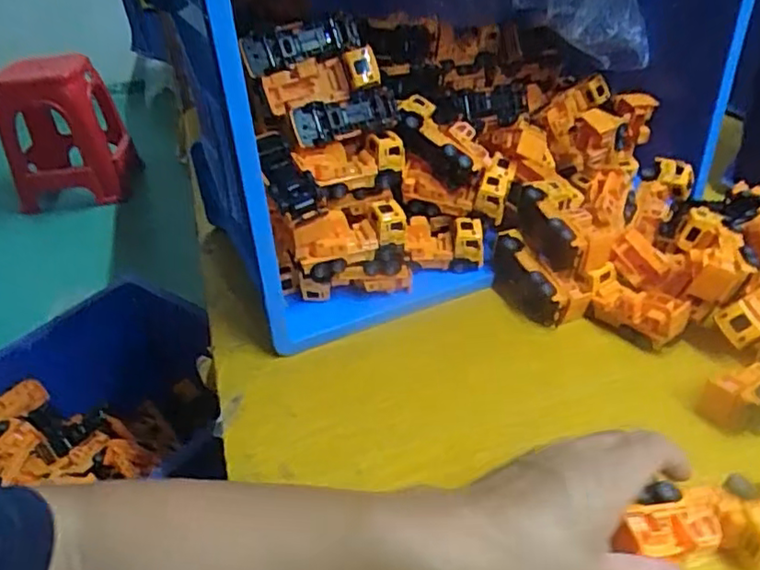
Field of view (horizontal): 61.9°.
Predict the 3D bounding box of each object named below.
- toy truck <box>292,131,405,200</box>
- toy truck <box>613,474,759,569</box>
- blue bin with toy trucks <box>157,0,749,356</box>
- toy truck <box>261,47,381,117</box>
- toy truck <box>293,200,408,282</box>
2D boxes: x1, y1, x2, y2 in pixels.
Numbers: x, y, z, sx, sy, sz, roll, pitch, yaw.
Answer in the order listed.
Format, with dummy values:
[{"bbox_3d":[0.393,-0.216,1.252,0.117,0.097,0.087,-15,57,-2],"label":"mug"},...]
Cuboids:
[{"bbox_3d":[-0.029,-0.108,0.581,0.096,0.053,0.037,-20,39,-19],"label":"toy truck"},{"bbox_3d":[0.188,0.143,0.375,0.093,0.043,0.042,3,35,-7],"label":"toy truck"},{"bbox_3d":[0.078,-0.211,0.616,0.504,0.339,0.258,-21,39,-22],"label":"blue bin with toy trucks"},{"bbox_3d":[-0.051,-0.178,0.548,0.093,0.044,0.034,-18,38,-16],"label":"toy truck"},{"bbox_3d":[-0.027,-0.041,0.553,0.099,0.069,0.040,-17,38,-15],"label":"toy truck"}]

